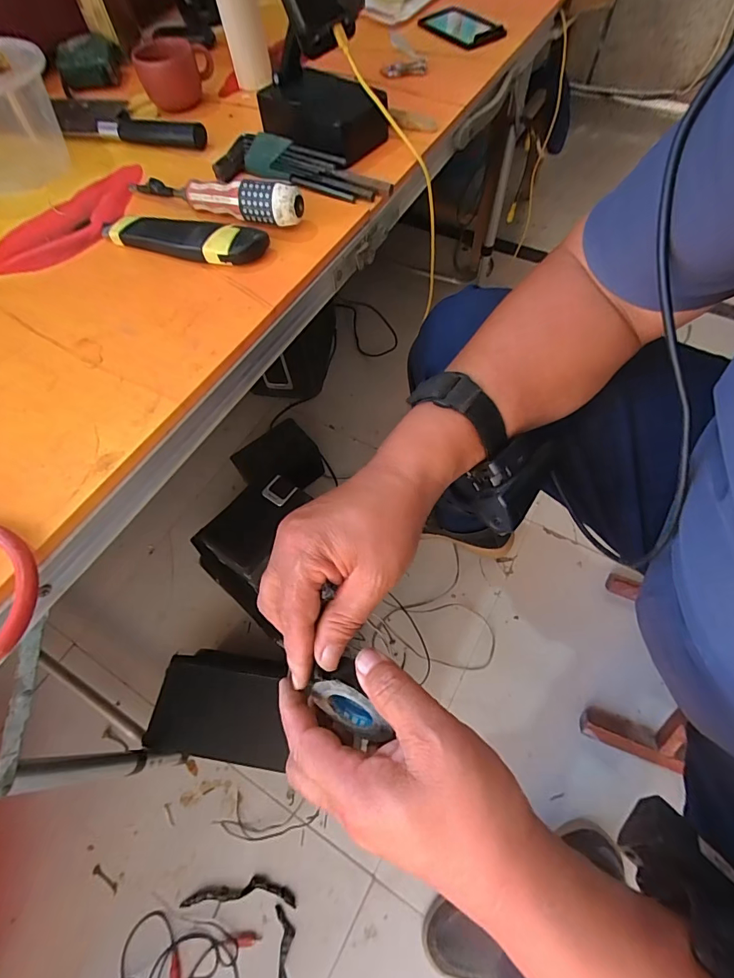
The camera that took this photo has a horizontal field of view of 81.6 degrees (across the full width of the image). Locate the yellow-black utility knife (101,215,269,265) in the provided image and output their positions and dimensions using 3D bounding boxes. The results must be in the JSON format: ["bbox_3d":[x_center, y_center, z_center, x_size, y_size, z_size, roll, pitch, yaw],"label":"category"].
[{"bbox_3d":[-0.162,-0.220,0.368,0.154,0.019,0.034,16,65,11],"label":"yellow-black utility knife"}]

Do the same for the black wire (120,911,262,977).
[{"bbox_3d":[-0.240,0.631,0.536,0.165,0.011,0.124,7,64,7],"label":"black wire"}]

